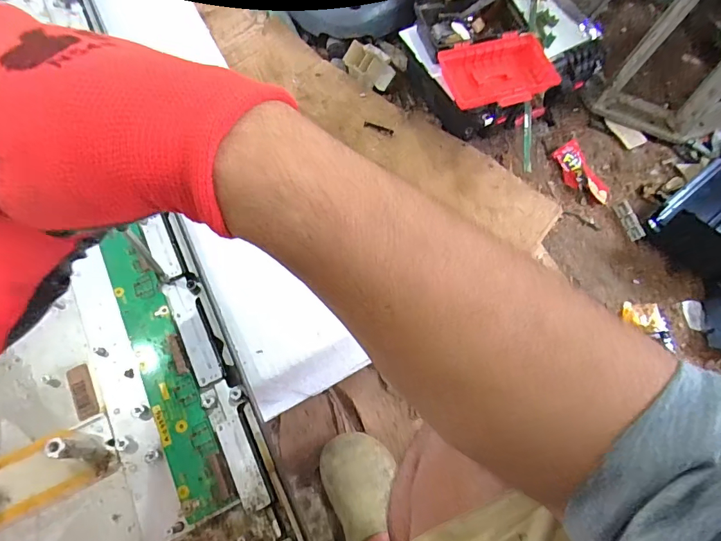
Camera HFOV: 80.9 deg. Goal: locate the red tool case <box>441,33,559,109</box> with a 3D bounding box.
[{"bbox_3d":[0.259,-0.375,0.795,0.199,0.027,0.145,-10,69,-7],"label":"red tool case"}]

